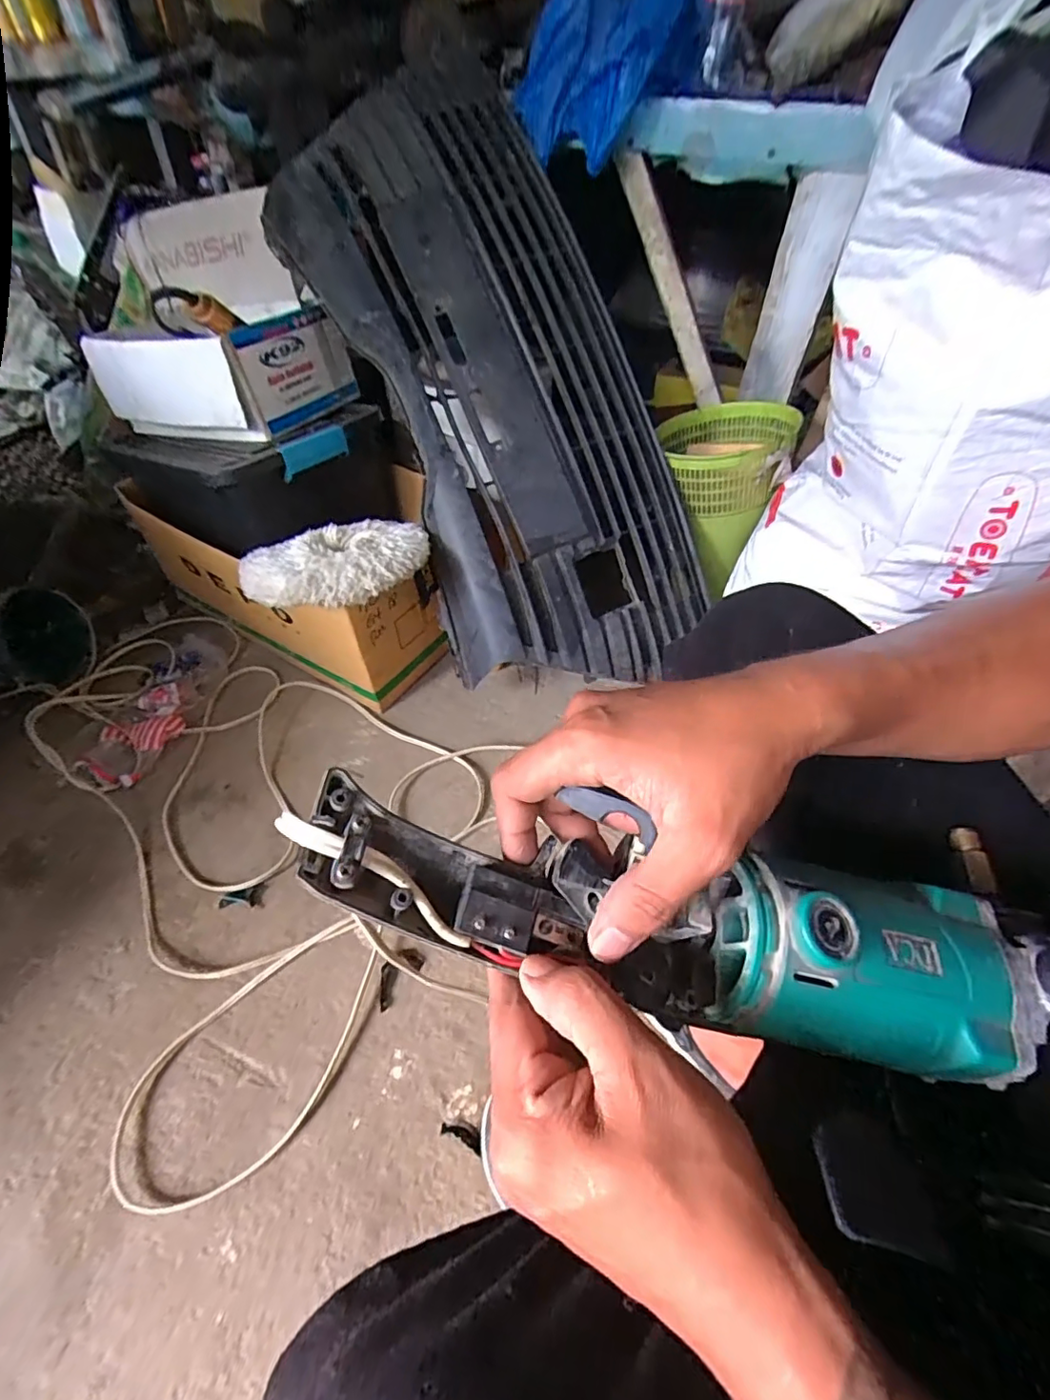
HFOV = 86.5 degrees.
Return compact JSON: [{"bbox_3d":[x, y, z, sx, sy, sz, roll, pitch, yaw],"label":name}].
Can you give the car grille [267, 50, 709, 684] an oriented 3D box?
[{"bbox_3d":[-0.044,-0.457,0.841,0.384,0.198,0.997,-29,99,-26],"label":"car grille"}]

